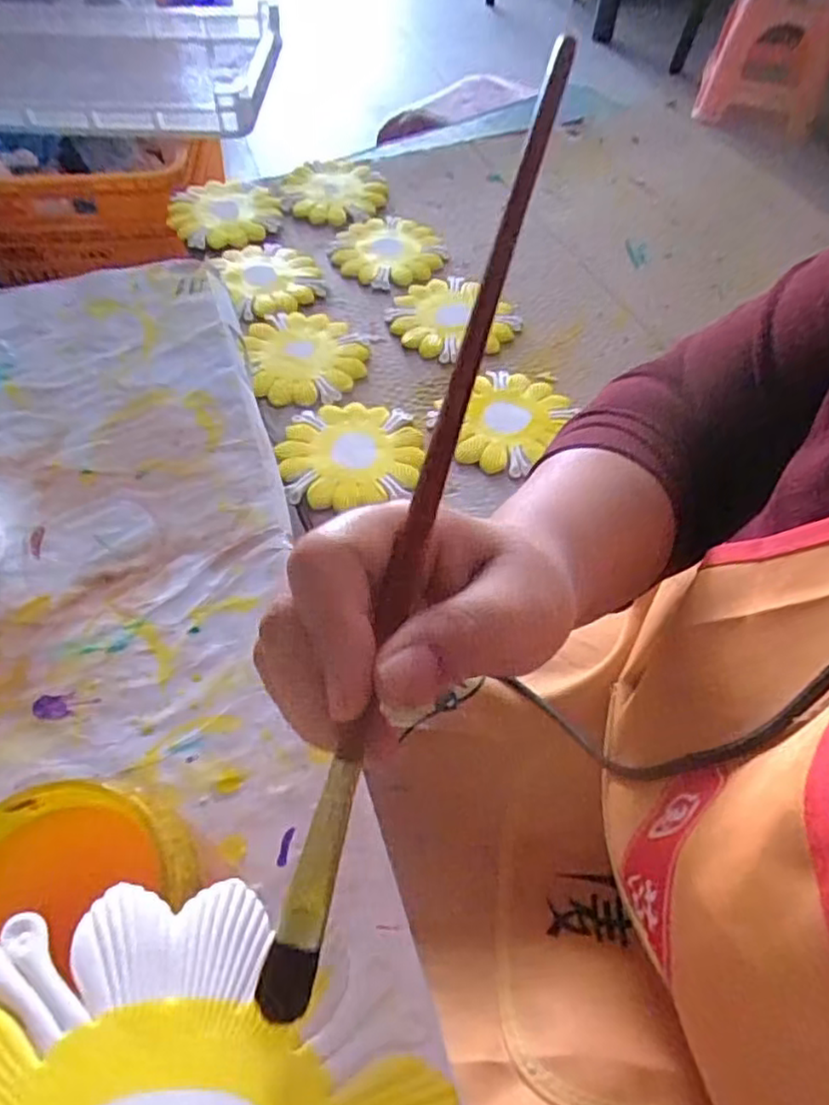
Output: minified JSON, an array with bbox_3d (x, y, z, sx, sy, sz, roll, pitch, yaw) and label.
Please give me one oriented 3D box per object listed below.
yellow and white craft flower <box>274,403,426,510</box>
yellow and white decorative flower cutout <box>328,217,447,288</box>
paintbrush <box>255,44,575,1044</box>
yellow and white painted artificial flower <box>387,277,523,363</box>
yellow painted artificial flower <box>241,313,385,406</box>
[{"bbox_3d":[-0.054,-0.086,0.581,0.118,0.010,0.111,-6,56,-6],"label":"yellow and white craft flower"},{"bbox_3d":[-0.029,-0.335,0.761,0.120,0.017,0.122,1,56,-1],"label":"yellow and white decorative flower cutout"},{"bbox_3d":[0.009,-0.028,0.186,0.011,0.006,0.284,15,77,7],"label":"paintbrush"},{"bbox_3d":[0.040,-0.239,0.691,0.117,0.016,0.118,1,56,-1],"label":"yellow and white painted artificial flower"},{"bbox_3d":[-0.101,-0.188,0.650,0.113,0.009,0.121,0,56,-2],"label":"yellow painted artificial flower"}]

